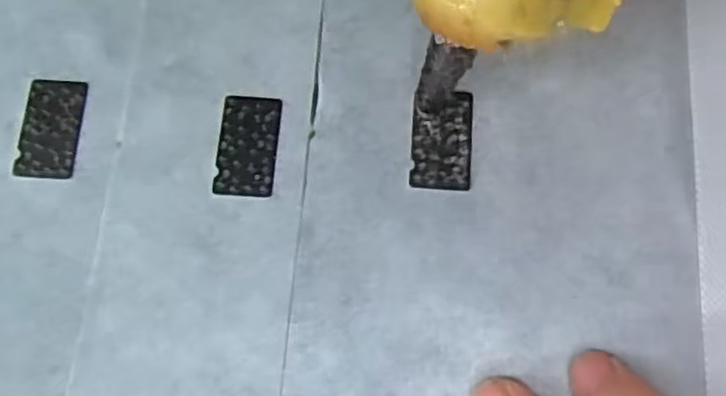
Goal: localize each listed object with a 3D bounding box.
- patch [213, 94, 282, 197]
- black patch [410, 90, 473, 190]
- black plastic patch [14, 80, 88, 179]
[{"bbox_3d":[-0.031,-0.015,0.207,0.016,0.004,0.029,4,72,1],"label":"patch"},{"bbox_3d":[0.021,-0.016,0.205,0.016,0.004,0.027,4,72,2],"label":"black patch"},{"bbox_3d":[-0.086,-0.020,0.210,0.016,0.004,0.029,2,72,1],"label":"black plastic patch"}]

